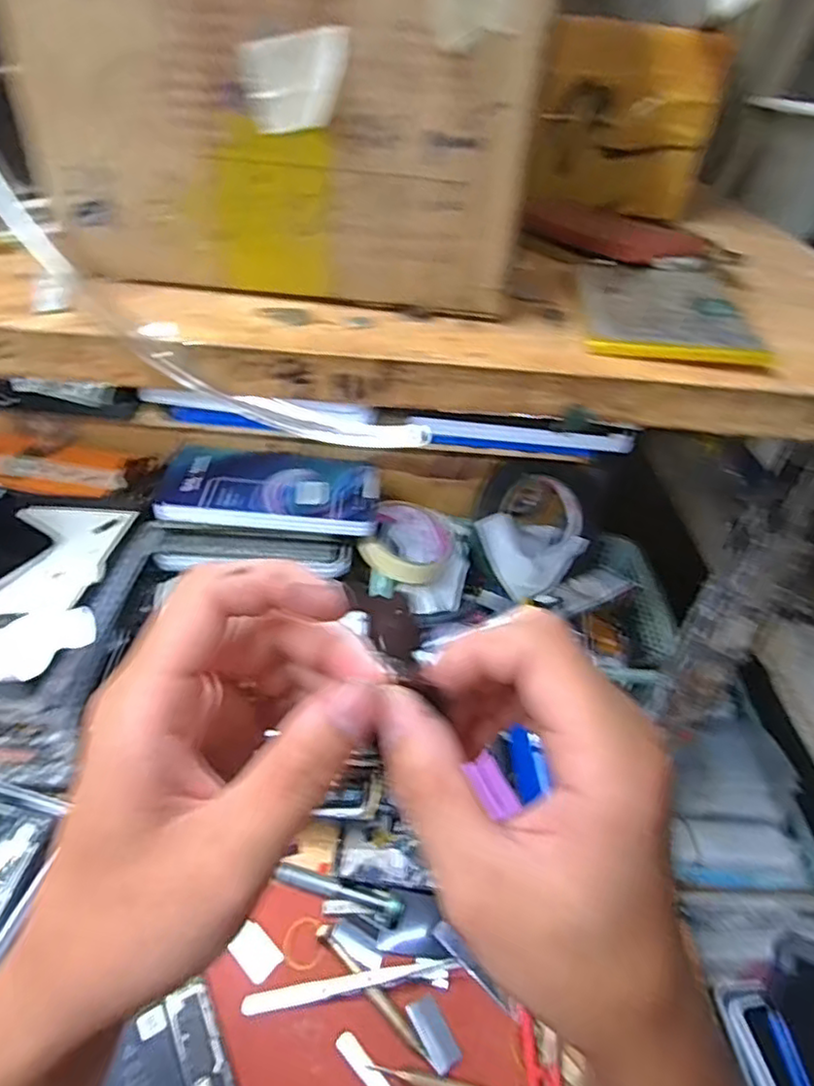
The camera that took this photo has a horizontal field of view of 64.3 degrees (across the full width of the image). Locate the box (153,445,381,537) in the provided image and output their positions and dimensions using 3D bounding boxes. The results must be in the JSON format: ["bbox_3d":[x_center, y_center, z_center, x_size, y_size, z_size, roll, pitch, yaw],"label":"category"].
[{"bbox_3d":[-0.122,-0.046,0.585,0.189,0.017,0.108,4,40,-4],"label":"box"}]

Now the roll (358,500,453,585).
[{"bbox_3d":[0.003,-0.002,0.642,0.084,0.028,0.089,4,40,-4],"label":"roll"}]

